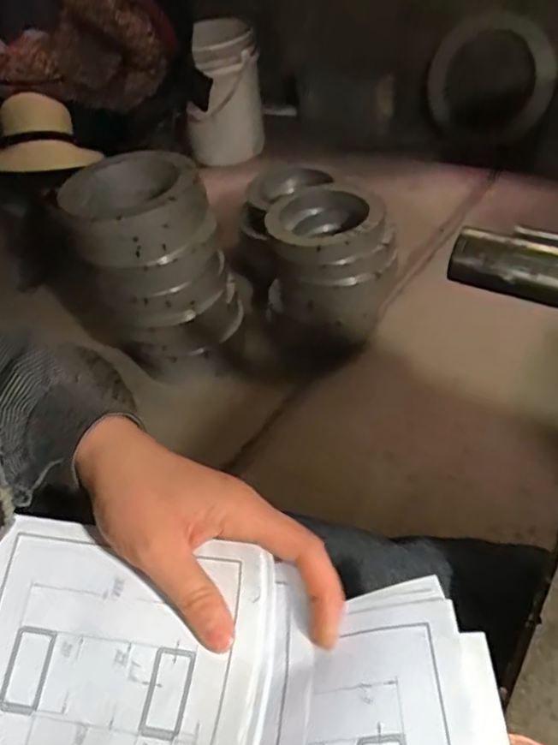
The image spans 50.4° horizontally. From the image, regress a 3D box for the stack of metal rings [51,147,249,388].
[{"bbox_3d":[-0.234,-0.247,1.204,0.270,0.326,0.315,-3,44,5],"label":"stack of metal rings"}]

